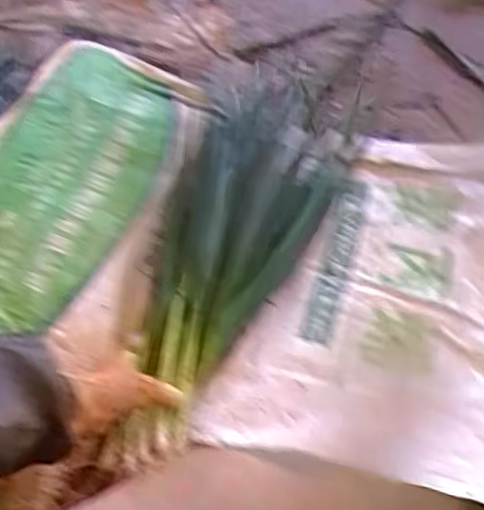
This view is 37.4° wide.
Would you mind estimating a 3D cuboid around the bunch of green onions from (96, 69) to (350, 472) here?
[{"bbox_3d":[-0.002,-0.036,0.895,0.197,0.074,0.635,10,46,11],"label":"bunch of green onions"}]

